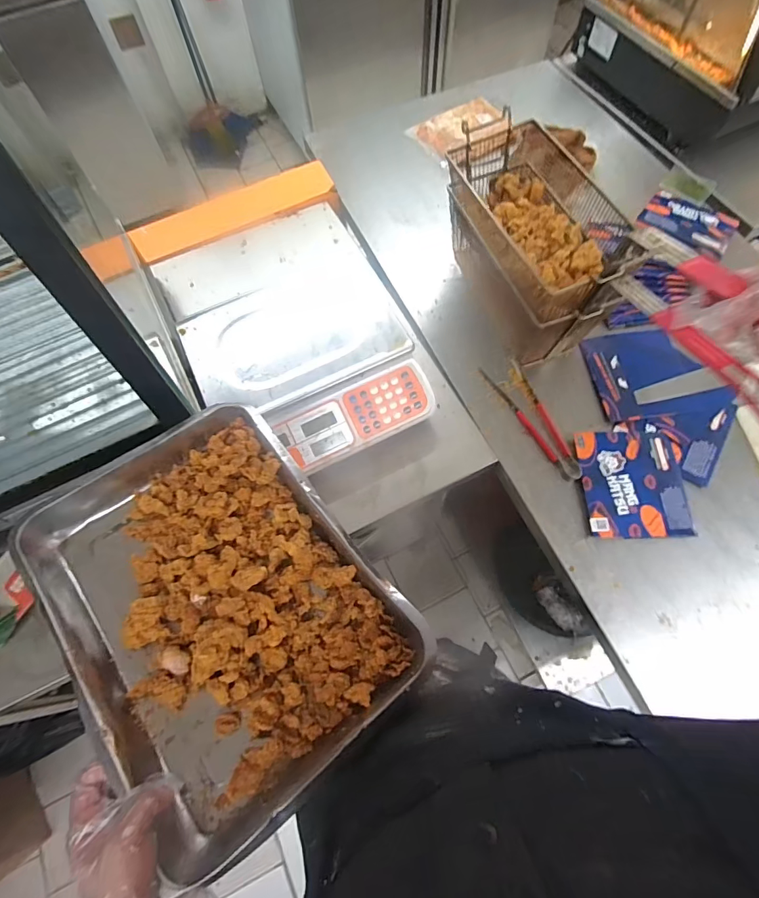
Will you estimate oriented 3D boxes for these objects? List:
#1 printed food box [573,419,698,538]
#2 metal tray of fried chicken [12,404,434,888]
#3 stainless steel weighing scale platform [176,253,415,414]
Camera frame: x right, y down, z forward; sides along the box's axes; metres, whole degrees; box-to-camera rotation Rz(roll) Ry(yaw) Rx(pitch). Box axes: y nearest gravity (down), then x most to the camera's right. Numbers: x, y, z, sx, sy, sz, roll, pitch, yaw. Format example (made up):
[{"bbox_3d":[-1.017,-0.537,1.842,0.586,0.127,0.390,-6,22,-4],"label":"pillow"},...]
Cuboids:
[{"bbox_3d":[0.402,0.045,0.678,0.161,0.020,0.185,-1,68,2],"label":"printed food box"},{"bbox_3d":[-0.161,0.141,0.437,0.270,0.057,0.373,-37,71,-12],"label":"metal tray of fried chicken"},{"bbox_3d":[-0.138,-0.185,0.685,0.321,0.026,0.237,-26,69,-8],"label":"stainless steel weighing scale platform"}]

